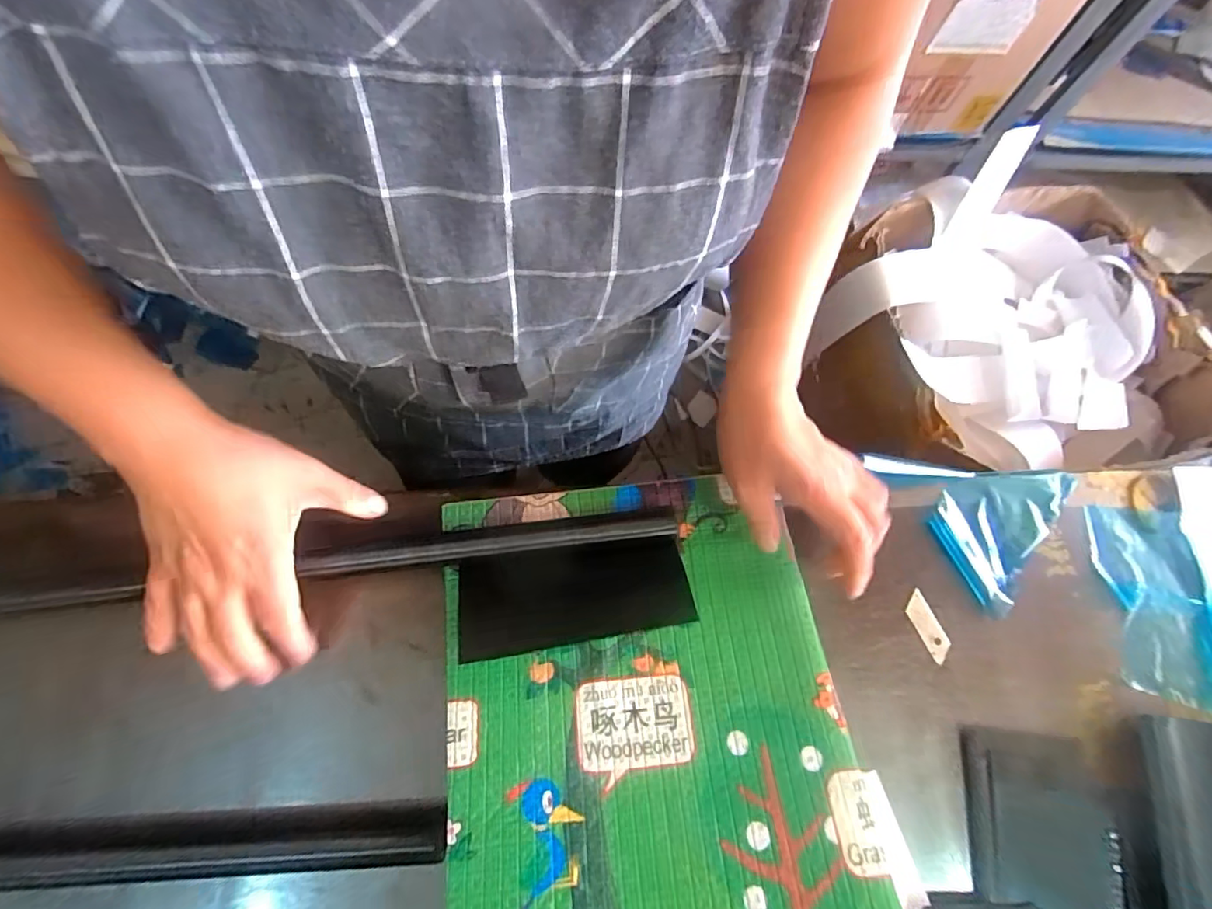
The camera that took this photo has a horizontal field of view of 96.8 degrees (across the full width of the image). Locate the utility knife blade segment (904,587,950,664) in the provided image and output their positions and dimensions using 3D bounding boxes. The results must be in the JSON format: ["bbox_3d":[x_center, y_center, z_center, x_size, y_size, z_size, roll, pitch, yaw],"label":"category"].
[{"bbox_3d":[0.241,0.128,0.402,0.018,0.004,0.049,-22,77,-12],"label":"utility knife blade segment"}]

